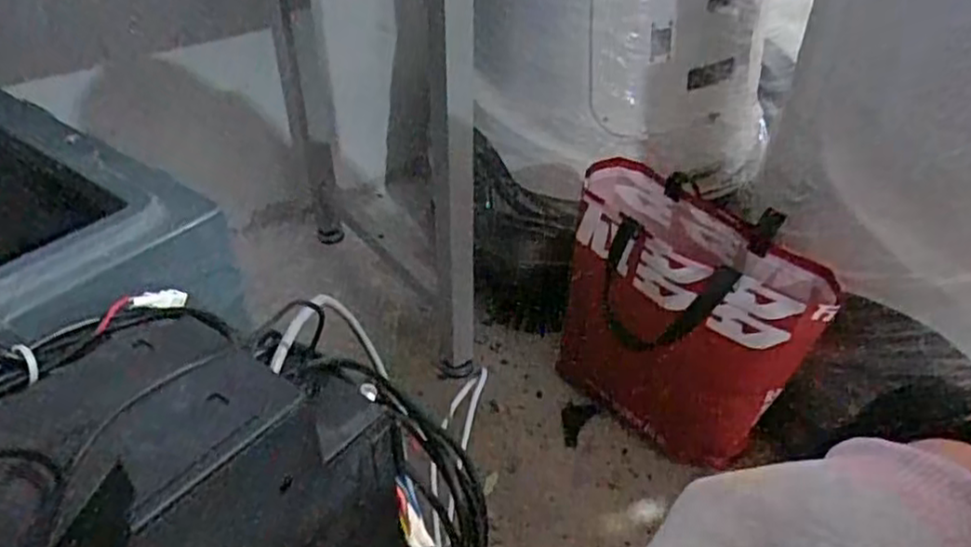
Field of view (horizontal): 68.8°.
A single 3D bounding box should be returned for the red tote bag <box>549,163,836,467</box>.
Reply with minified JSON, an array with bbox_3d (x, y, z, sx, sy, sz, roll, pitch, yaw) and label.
[{"bbox_3d":[0.259,0.075,0.970,0.343,0.346,0.133,26,45,30],"label":"red tote bag"}]

